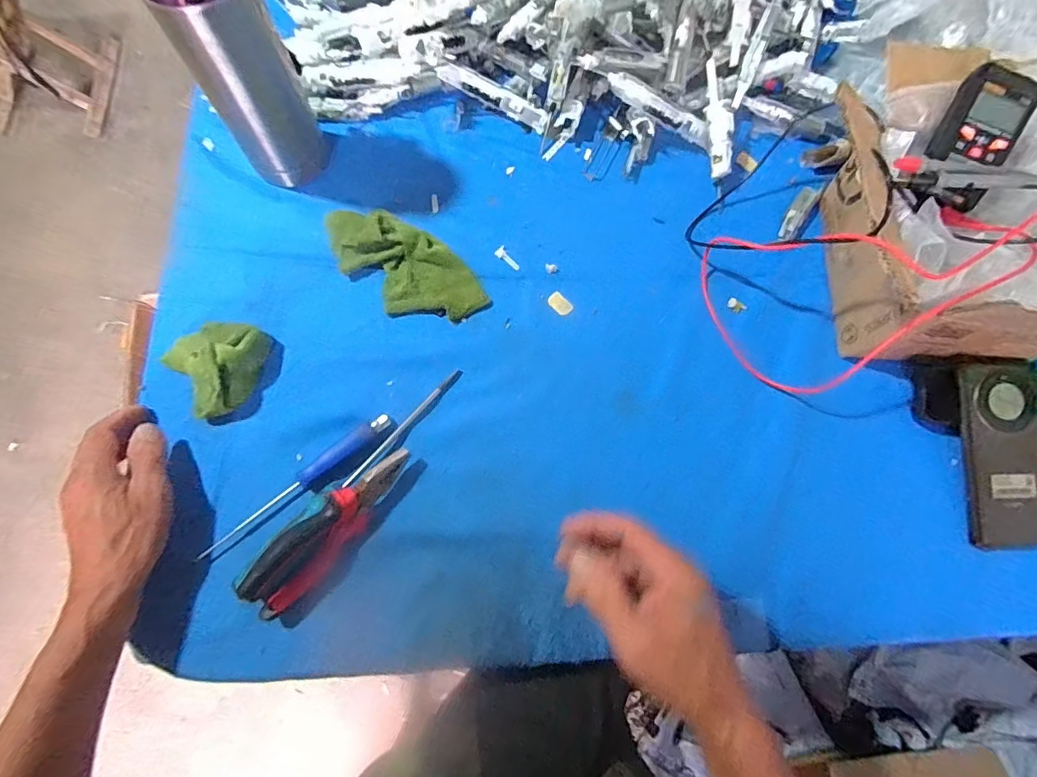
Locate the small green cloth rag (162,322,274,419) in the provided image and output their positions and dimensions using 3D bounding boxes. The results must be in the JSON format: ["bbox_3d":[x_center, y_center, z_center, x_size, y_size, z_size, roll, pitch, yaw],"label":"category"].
[{"bbox_3d":[-0.271,-0.029,0.444,0.086,0.045,0.084,-38,78,-12],"label":"small green cloth rag"}]

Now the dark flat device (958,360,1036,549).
[{"bbox_3d":[0.440,0.059,0.443,0.076,0.016,0.165,-6,89,-3],"label":"dark flat device"}]

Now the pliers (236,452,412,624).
[{"bbox_3d":[-0.153,0.113,0.404,0.033,0.048,0.159,41,77,10],"label":"pliers"}]

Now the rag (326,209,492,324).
[{"bbox_3d":[-0.117,-0.126,0.489,0.171,0.022,0.084,42,77,10],"label":"rag"}]

